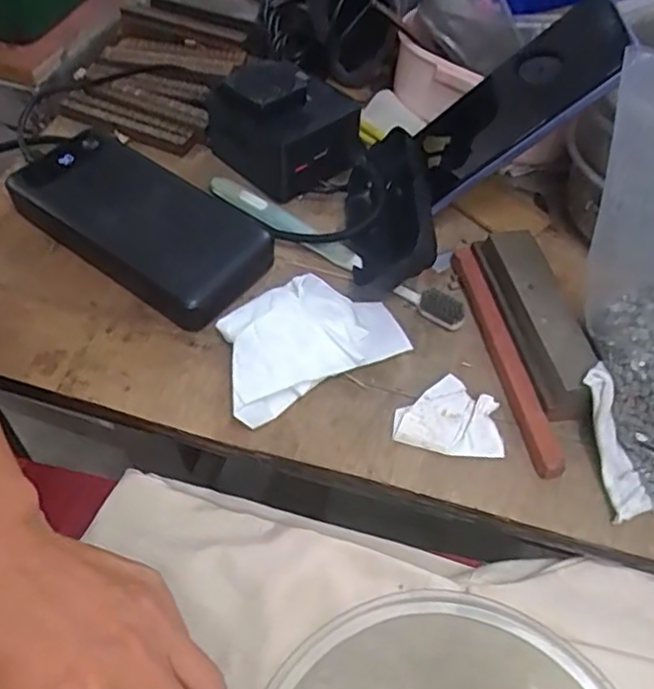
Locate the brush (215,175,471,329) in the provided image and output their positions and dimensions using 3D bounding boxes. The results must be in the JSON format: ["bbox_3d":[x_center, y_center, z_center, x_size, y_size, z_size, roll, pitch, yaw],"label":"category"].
[{"bbox_3d":[0.001,-0.059,0.389,0.181,0.010,0.018,32,61,17],"label":"brush"}]

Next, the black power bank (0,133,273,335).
[{"bbox_3d":[-0.107,-0.079,0.379,0.159,0.033,0.079,33,57,19],"label":"black power bank"}]

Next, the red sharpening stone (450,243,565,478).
[{"bbox_3d":[0.095,0.002,0.351,0.014,0.008,0.147,-9,57,-9],"label":"red sharpening stone"}]

